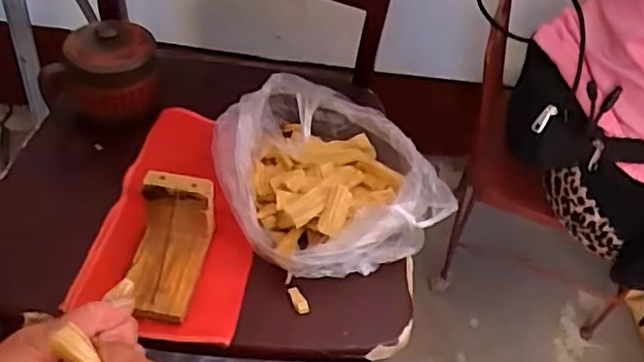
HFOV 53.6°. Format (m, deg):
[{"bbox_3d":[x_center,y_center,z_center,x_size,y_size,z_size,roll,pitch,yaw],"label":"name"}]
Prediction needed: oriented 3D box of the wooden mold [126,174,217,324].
[{"bbox_3d":[-0.140,0.058,0.573,0.070,0.071,0.111,5,49,-1],"label":"wooden mold"}]

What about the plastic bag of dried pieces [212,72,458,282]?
[{"bbox_3d":[0.003,-0.014,0.668,0.216,0.071,0.226,-14,52,-17],"label":"plastic bag of dried pieces"}]

